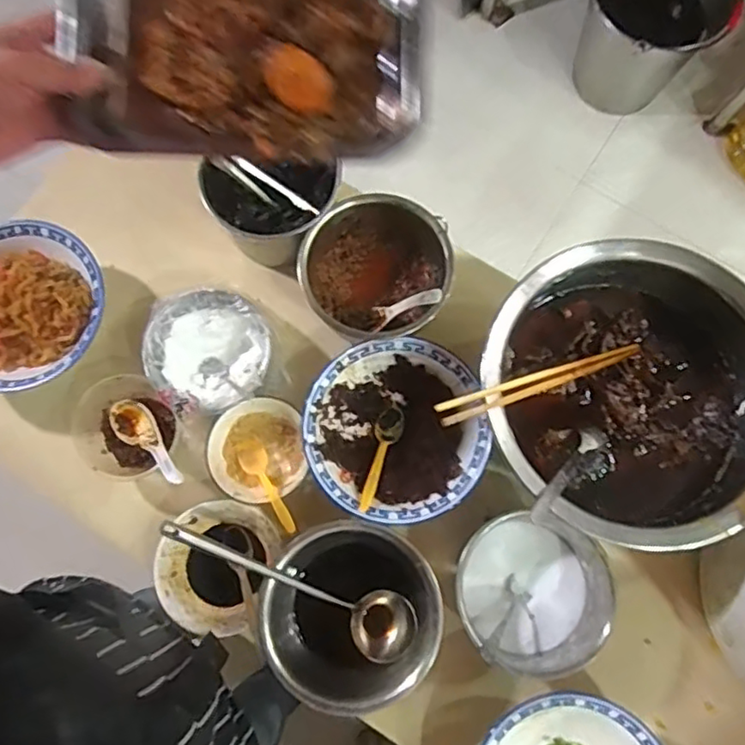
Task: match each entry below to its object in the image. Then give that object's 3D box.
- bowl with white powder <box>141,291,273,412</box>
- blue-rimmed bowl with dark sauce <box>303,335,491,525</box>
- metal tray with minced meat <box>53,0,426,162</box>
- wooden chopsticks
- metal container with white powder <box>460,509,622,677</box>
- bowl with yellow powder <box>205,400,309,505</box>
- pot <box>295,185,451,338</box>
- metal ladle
[{"bbox_3d":[-0.178,-0.023,0.699,0.135,0.066,0.120,-5,77,-1],"label":"bowl with white powder"},{"bbox_3d":[0.024,0.064,0.686,0.181,0.056,0.185,0,77,0],"label":"blue-rimmed bowl with dark sauce"},{"bbox_3d":[-0.090,-0.247,0.468,0.257,0.054,0.201,-5,88,-7],"label":"metal tray with minced meat"},{"bbox_3d":[0.168,0.007,0.612,0.249,0.011,0.020,-16,76,-26],"label":"wooden chopsticks"},{"bbox_3d":[0.159,0.219,0.642,0.144,0.074,0.147,0,77,0],"label":"metal container with white powder"},{"bbox_3d":[-0.129,0.089,0.699,0.106,0.046,0.109,0,77,0],"label":"bowl with yellow powder"},{"bbox_3d":[0.012,-0.112,0.721,0.142,0.097,0.156,0,77,0],"label":"pot"},{"bbox_3d":[-0.067,0.209,0.616,0.259,0.052,0.070,35,77,-27],"label":"metal ladle"}]

